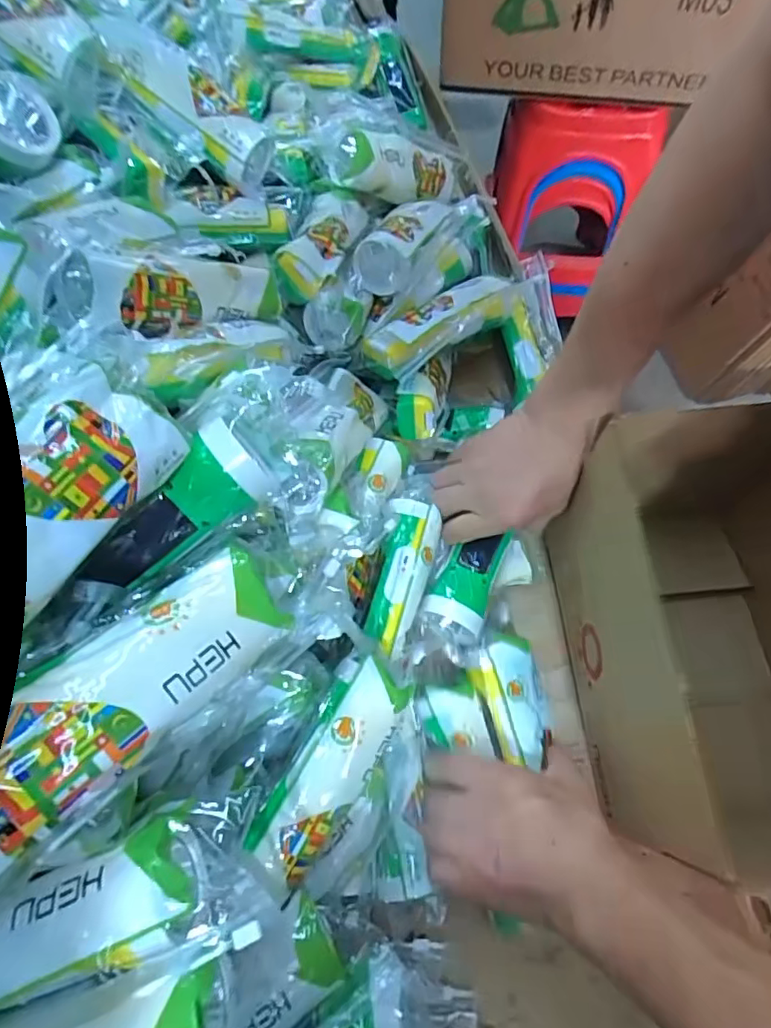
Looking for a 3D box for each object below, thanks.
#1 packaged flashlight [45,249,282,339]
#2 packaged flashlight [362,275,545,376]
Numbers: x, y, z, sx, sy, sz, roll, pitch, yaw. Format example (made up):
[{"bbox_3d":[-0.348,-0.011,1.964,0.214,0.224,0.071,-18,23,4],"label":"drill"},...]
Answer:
[{"bbox_3d":[-0.133,-0.156,0.395,0.063,0.047,0.177,34,36,15],"label":"packaged flashlight"},{"bbox_3d":[0.057,-0.182,0.535,0.061,0.045,0.192,42,58,17],"label":"packaged flashlight"}]

